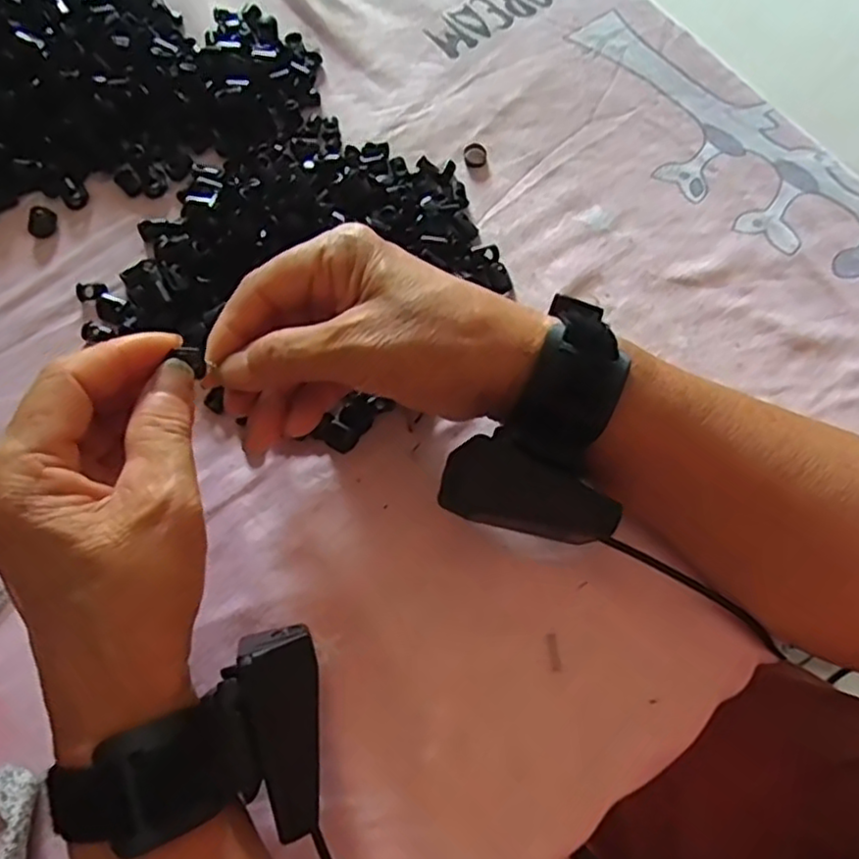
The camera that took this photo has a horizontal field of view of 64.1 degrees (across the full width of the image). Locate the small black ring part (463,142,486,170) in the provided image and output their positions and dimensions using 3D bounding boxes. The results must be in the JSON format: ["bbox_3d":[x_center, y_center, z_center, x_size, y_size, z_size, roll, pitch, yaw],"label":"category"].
[{"bbox_3d":[0.025,-0.151,0.377,0.013,0.004,0.014,1,72,-2],"label":"small black ring part"}]

